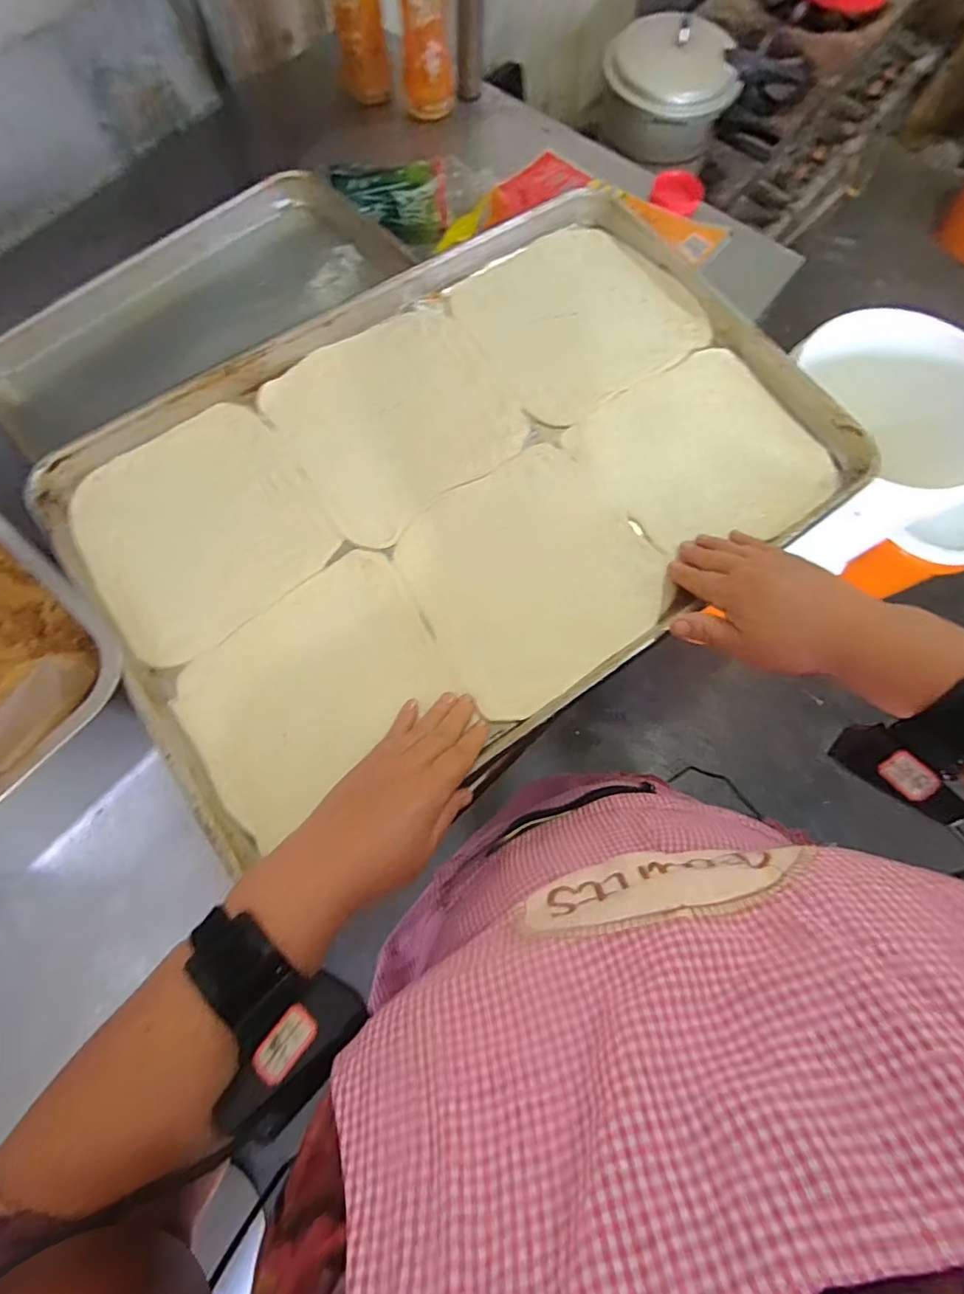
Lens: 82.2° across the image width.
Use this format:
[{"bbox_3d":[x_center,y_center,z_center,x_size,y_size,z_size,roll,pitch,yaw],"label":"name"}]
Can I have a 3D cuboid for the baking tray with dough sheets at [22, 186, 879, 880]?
[{"bbox_3d":[-0.014,-0.147,0.470,0.598,0.035,0.390,-34,76,-11],"label":"baking tray with dough sheets"}]

